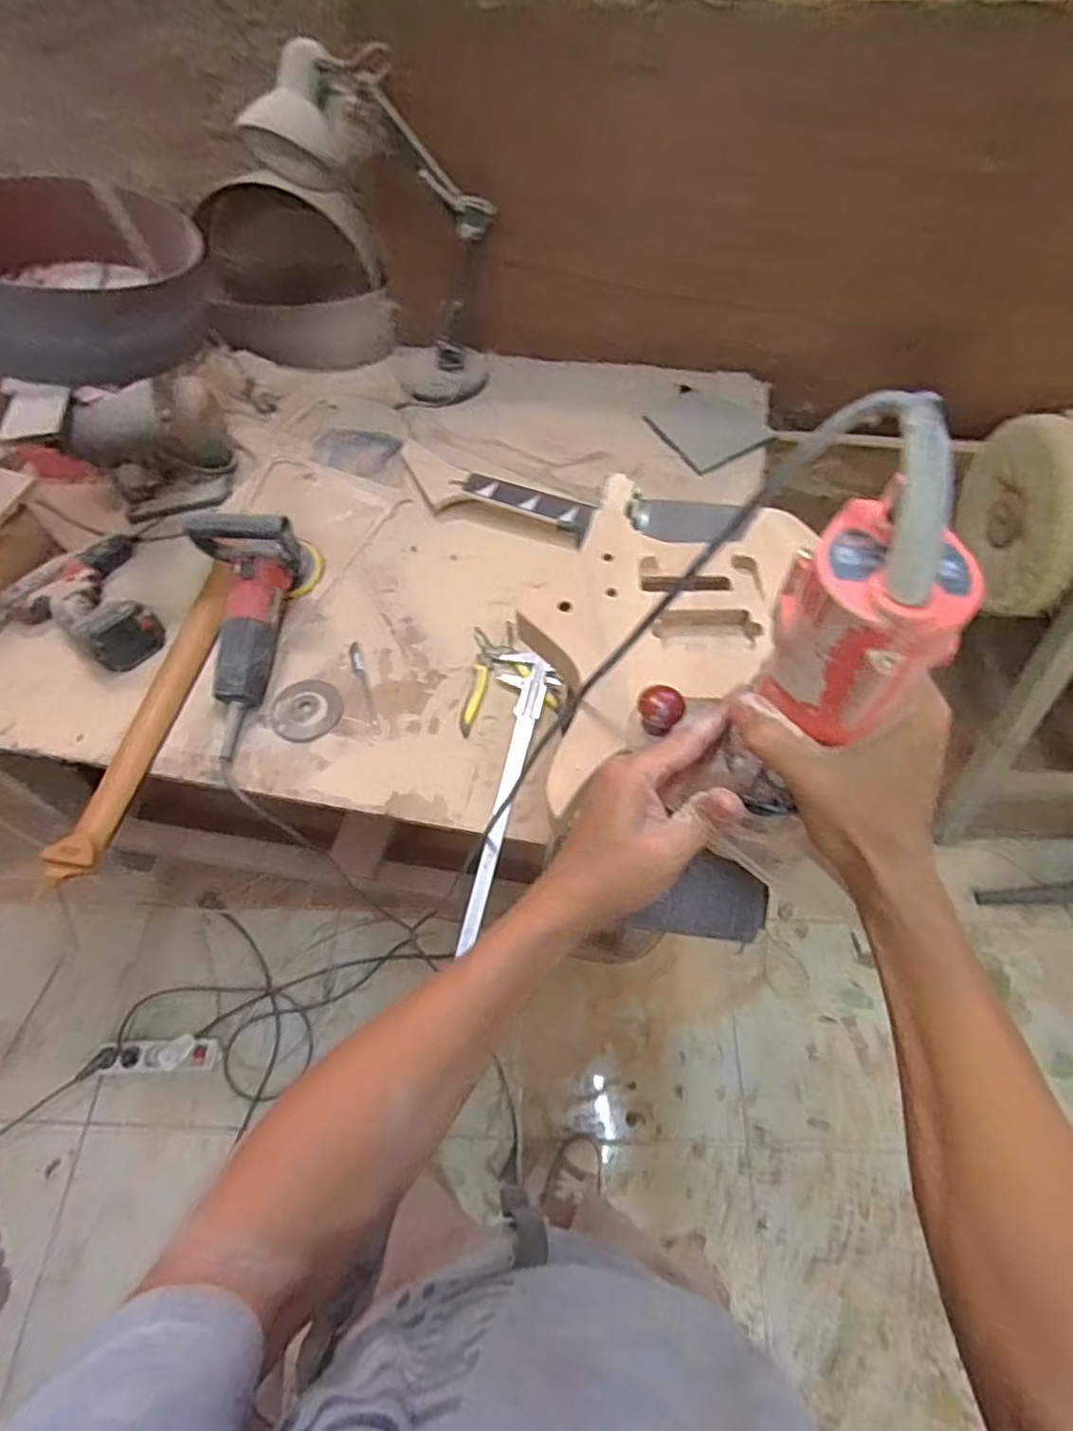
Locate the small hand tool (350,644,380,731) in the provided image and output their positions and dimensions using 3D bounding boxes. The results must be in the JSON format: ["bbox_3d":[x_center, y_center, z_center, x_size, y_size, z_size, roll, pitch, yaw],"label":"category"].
[{"bbox_3d":[-0.223,-0.041,0.883,0.016,0.004,0.132,-16,61,-7],"label":"small hand tool"}]

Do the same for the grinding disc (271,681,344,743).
[{"bbox_3d":[-0.288,-0.007,0.864,0.079,0.008,0.086,-1,60,1],"label":"grinding disc"}]

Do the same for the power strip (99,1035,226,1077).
[{"bbox_3d":[-0.708,0.636,1.284,0.227,0.042,0.063,-4,60,0],"label":"power strip"}]

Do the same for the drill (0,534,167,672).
[{"bbox_3d":[-0.584,-0.159,0.919,0.196,0.064,0.173,34,67,19],"label":"drill"}]

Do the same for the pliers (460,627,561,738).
[{"bbox_3d":[-0.047,-0.051,0.878,0.122,0.013,0.144,-13,61,-6],"label":"pliers"}]

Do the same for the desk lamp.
[{"bbox_3d":[-0.216,-0.691,1.019,0.299,0.427,0.134,-1,60,1],"label":"desk lamp"}]

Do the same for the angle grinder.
[{"bbox_3d":[-0.348,-0.114,0.839,0.120,0.153,0.286,-6,60,-1],"label":"angle grinder"}]

